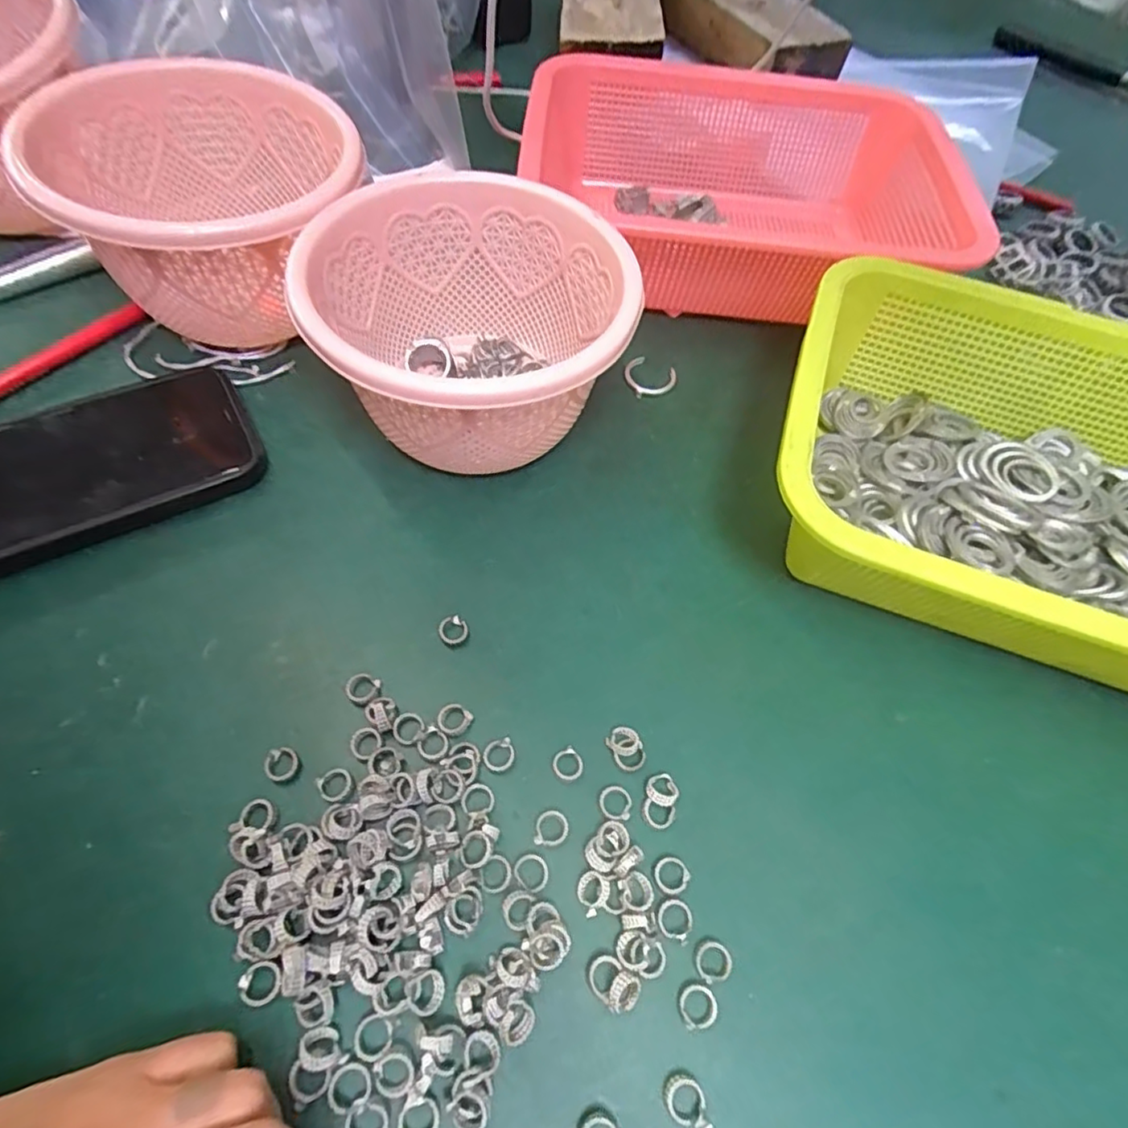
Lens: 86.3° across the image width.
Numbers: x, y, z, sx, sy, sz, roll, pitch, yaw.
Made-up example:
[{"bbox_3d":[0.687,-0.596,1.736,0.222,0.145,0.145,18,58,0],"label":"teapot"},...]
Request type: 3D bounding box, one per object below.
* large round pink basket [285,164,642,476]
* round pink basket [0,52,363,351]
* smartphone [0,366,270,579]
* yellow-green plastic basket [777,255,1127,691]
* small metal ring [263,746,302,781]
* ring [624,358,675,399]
[{"bbox_3d":[-0.041,-0.104,0.299,0.135,0.095,0.143,2,61,-4],"label":"large round pink basket"},{"bbox_3d":[-0.175,-0.178,0.311,0.140,0.086,0.139,-28,65,-20],"label":"round pink basket"},{"bbox_3d":[-0.231,-0.044,0.282,0.157,0.013,0.081,-26,68,-22],"label":"smartphone"},{"bbox_3d":[0.229,-0.033,0.289,0.261,0.077,0.191,20,59,7],"label":"yellow-green plastic basket"},{"bbox_3d":[-0.110,0.078,0.234,0.012,0.005,0.012,1,58,-2],"label":"small metal ring"},{"bbox_3d":[0.052,-0.113,0.364,0.031,0.006,0.028,-20,65,-15],"label":"ring"}]

